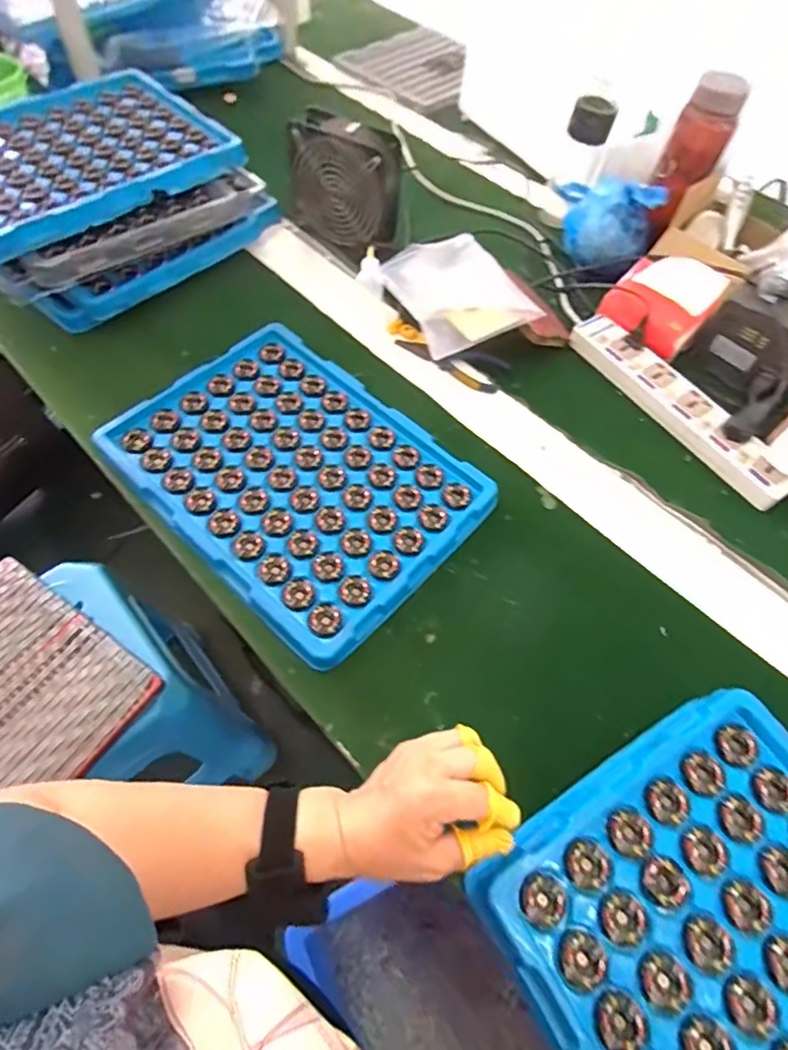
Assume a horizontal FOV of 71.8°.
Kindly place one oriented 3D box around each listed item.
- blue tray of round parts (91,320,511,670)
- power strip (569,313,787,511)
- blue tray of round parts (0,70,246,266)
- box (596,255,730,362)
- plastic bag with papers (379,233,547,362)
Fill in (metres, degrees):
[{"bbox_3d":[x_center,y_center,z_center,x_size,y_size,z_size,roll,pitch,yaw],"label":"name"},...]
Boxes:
[{"bbox_3d":[-0.106,-0.059,0.609,0.371,0.028,0.272,41,65,18],"label":"blue tray of round parts"},{"bbox_3d":[0.349,-0.150,0.677,0.070,0.028,0.323,-31,66,-20],"label":"power strip"},{"bbox_3d":[-0.435,-0.492,0.718,0.366,0.033,0.295,-38,69,-23],"label":"blue tray of round parts"},{"bbox_3d":[0.344,-0.292,0.705,0.125,0.087,0.097,38,64,17],"label":"box"},{"bbox_3d":[0.089,-0.301,0.702,0.170,0.032,0.181,-22,64,-16],"label":"plastic bag with papers"}]

